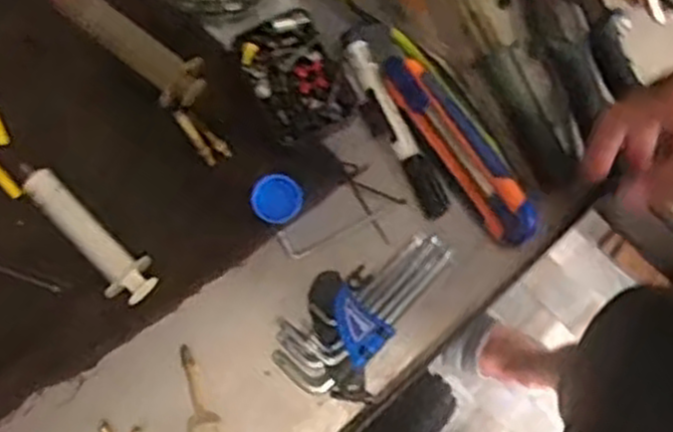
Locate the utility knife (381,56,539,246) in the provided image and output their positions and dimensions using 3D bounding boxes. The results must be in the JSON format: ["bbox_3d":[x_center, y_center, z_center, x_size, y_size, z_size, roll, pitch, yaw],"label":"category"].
[{"bbox_3d":[0.081,-0.045,0.527,0.031,0.019,0.144,-35,81,-5],"label":"utility knife"}]

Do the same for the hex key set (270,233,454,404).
[{"bbox_3d":[0.014,0.058,0.514,0.070,0.020,0.122,29,81,6],"label":"hex key set"}]

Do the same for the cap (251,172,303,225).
[{"bbox_3d":[-0.040,-0.012,0.530,0.032,0.009,0.031,0,80,1],"label":"cap"}]

